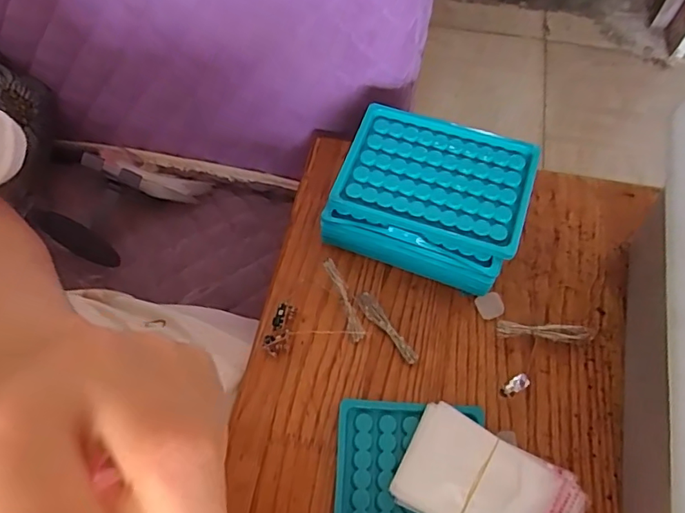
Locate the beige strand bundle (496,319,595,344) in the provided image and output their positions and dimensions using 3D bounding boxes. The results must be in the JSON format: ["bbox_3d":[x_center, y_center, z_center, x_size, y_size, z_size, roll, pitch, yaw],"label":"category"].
[{"bbox_3d":[0.146,0.055,0.372,0.067,0.016,0.010,6,63,3],"label":"beige strand bundle"}]

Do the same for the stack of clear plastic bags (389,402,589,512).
[{"bbox_3d":[0.090,0.146,0.320,0.106,0.016,0.067,26,66,13],"label":"stack of clear plastic bags"}]

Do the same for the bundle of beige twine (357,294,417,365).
[{"bbox_3d":[0.032,0.053,0.377,0.012,0.008,0.062,-32,67,-15],"label":"bundle of beige twine"}]

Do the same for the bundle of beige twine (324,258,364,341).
[{"bbox_3d":[0.001,0.031,0.372,0.009,0.007,0.062,-21,91,-10],"label":"bundle of beige twine"}]

